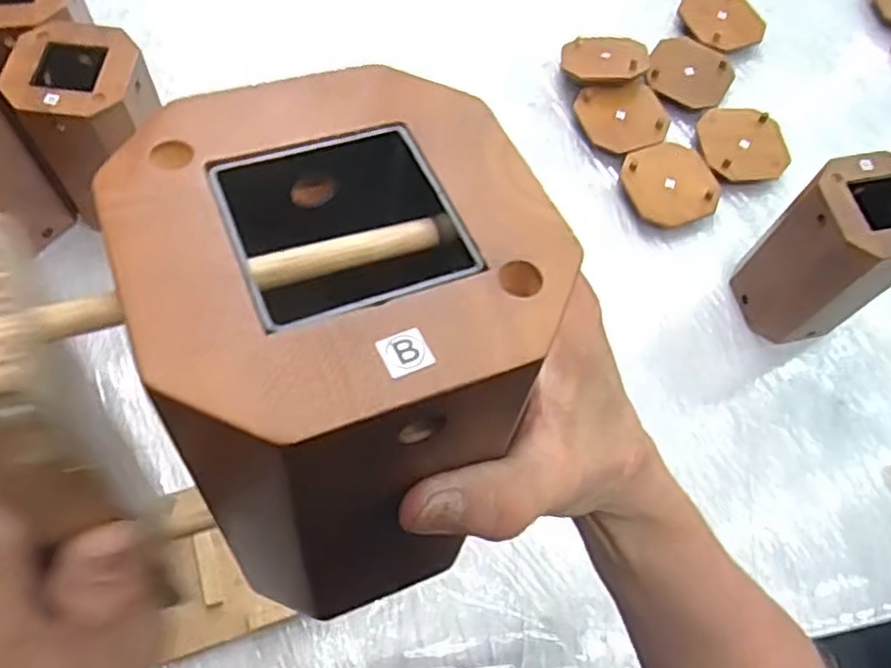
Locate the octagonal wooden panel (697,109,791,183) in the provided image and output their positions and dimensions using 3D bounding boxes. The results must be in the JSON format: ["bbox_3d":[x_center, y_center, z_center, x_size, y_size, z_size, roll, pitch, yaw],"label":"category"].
[{"bbox_3d":[0.331,-0.211,0.774,0.099,0.009,0.097,-5,66,-7],"label":"octagonal wooden panel"}]

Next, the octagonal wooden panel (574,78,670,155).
[{"bbox_3d":[0.198,-0.243,0.778,0.096,0.005,0.089,-12,67,-10],"label":"octagonal wooden panel"}]

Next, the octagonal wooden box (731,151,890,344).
[{"bbox_3d":[0.345,-0.067,0.642,0.114,0.178,0.099,-12,67,-10],"label":"octagonal wooden box"}]

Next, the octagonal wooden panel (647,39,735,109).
[{"bbox_3d":[0.282,-0.301,0.804,0.094,0.010,0.081,23,66,6],"label":"octagonal wooden panel"}]

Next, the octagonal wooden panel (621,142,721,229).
[{"bbox_3d":[0.240,-0.160,0.744,0.095,0.009,0.098,-18,68,-12],"label":"octagonal wooden panel"}]

